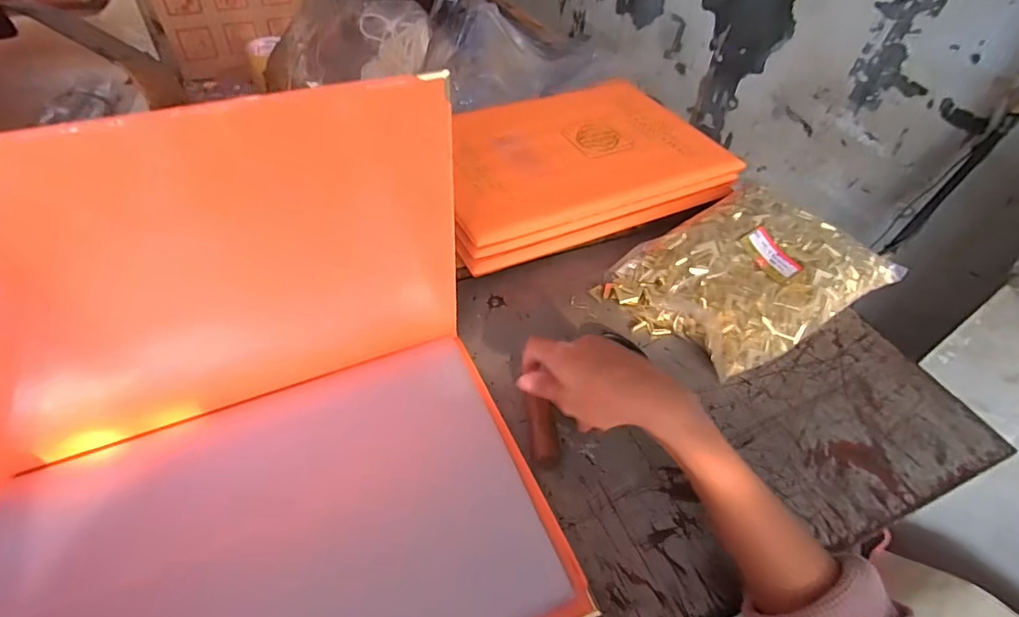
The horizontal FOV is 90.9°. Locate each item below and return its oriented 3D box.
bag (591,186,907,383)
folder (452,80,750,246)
[{"bbox_3d":[0.240,-0.041,0.502,0.252,0.062,0.173,-26,54,-25],"label":"bag"},{"bbox_3d":[0.071,-0.191,0.583,0.333,0.015,0.239,-18,51,-20],"label":"folder"}]

